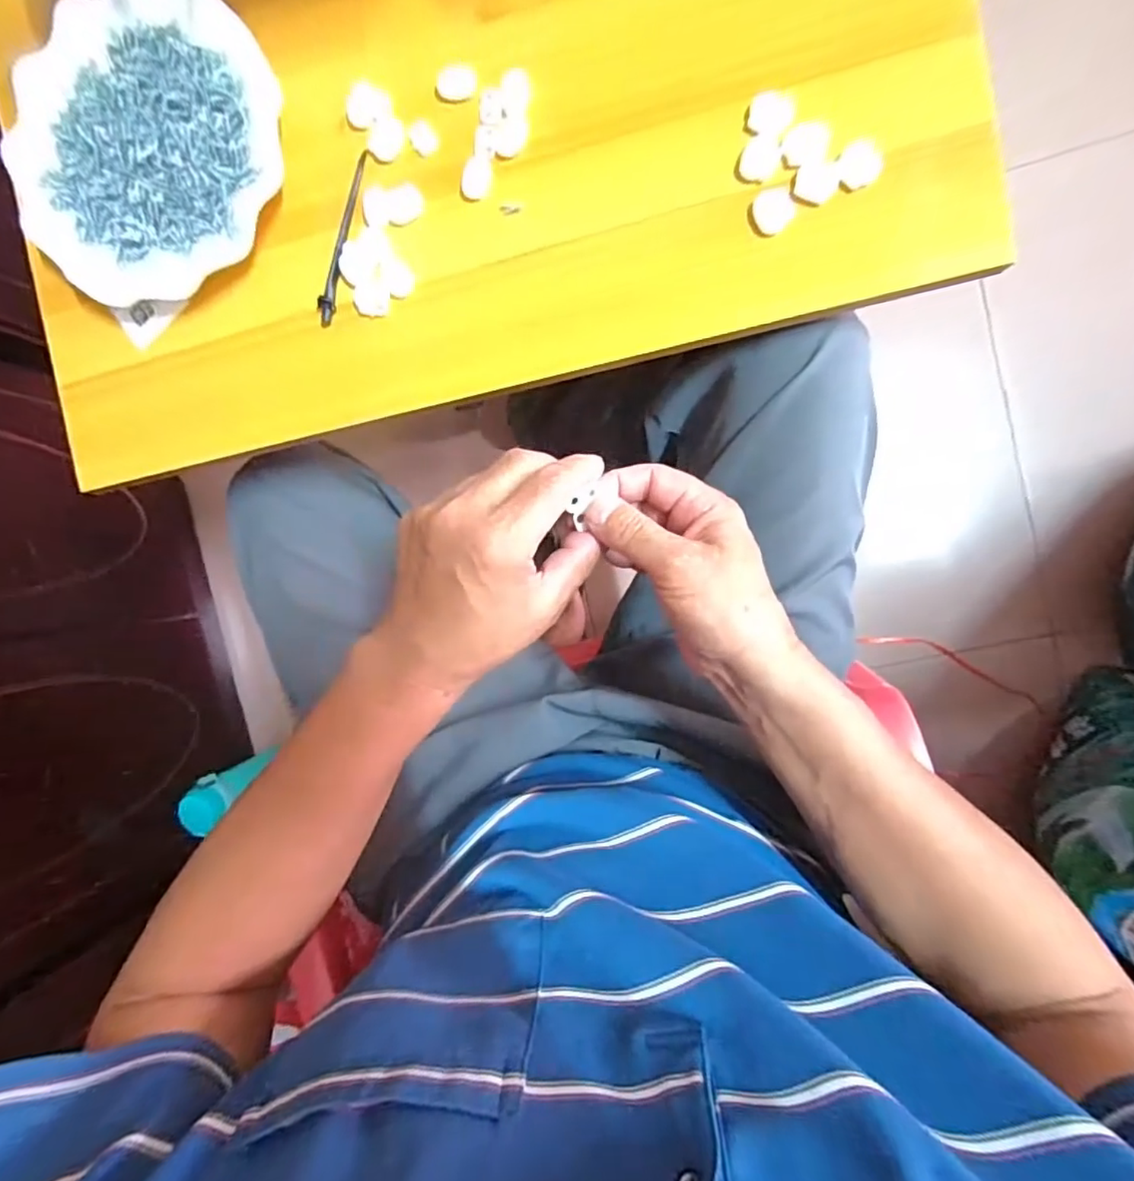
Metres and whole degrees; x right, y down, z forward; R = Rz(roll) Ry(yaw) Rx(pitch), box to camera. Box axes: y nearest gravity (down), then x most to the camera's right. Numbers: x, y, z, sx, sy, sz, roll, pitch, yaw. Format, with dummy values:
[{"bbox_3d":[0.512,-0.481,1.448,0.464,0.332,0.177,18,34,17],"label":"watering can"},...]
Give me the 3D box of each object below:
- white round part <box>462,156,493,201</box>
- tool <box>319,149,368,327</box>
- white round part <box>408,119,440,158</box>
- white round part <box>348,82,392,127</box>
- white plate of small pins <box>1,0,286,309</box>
[{"bbox_3d":[-0.055,-0.250,0.351,0.018,0.004,0.024,12,95,7],"label":"white round part"},{"bbox_3d":[-0.143,-0.221,0.367,0.010,0.004,0.105,14,95,7],"label":"tool"},{"bbox_3d":[-0.089,-0.278,0.357,0.017,0.004,0.020,-34,88,8],"label":"white round part"},{"bbox_3d":[-0.123,-0.297,0.355,0.026,0.004,0.024,0,93,8],"label":"white round part"},{"bbox_3d":[-0.269,-0.280,0.369,0.180,0.022,0.181,0,93,8],"label":"white plate of small pins"}]

